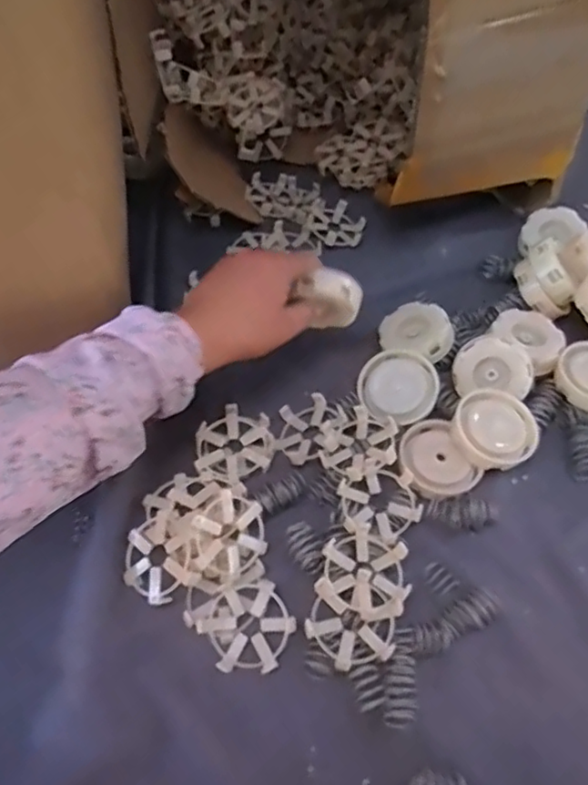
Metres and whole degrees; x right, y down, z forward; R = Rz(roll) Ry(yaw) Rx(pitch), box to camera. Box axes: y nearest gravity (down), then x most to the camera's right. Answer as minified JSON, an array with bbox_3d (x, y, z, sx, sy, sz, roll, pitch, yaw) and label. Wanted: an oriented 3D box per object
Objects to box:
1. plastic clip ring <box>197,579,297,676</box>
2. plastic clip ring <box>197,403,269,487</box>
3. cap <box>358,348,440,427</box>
[{"bbox_3d":[-0.031,0.161,0.422,0.058,0.011,0.061,-5,69,14],"label":"plastic clip ring"},{"bbox_3d":[-0.049,0.043,0.507,0.062,0.017,0.070,24,59,12],"label":"plastic clip ring"},{"bbox_3d":[0.091,-0.005,0.533,0.067,0.011,0.067,-4,70,11],"label":"cap"}]

